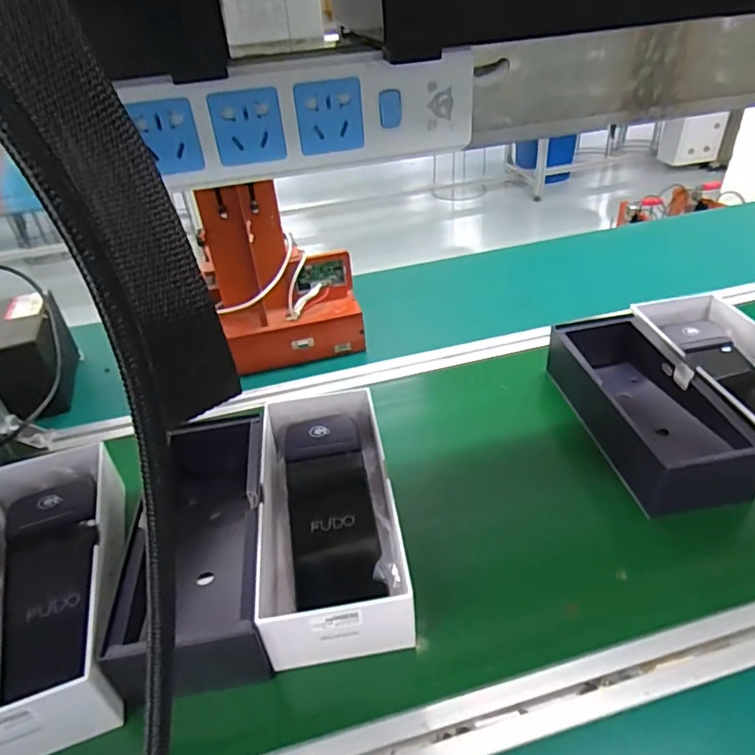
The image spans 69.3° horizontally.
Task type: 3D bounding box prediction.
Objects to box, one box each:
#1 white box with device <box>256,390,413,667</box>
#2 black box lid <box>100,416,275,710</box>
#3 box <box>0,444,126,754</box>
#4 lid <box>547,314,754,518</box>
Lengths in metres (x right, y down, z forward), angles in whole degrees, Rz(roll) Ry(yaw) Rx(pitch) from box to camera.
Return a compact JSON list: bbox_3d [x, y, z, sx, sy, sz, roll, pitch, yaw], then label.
[{"bbox_3d":[-0.049,0.121,0.535,0.117,0.072,0.278,-8,36,-4],"label":"white box with device"},{"bbox_3d":[-0.161,0.149,0.507,0.111,0.072,0.243,-9,36,-5],"label":"black box lid"},{"bbox_3d":[-0.299,0.171,0.485,0.134,0.067,0.285,-16,38,-15],"label":"box"},{"bbox_3d":[0.295,0.023,0.626,0.113,0.068,0.277,-9,36,-5],"label":"lid"}]

